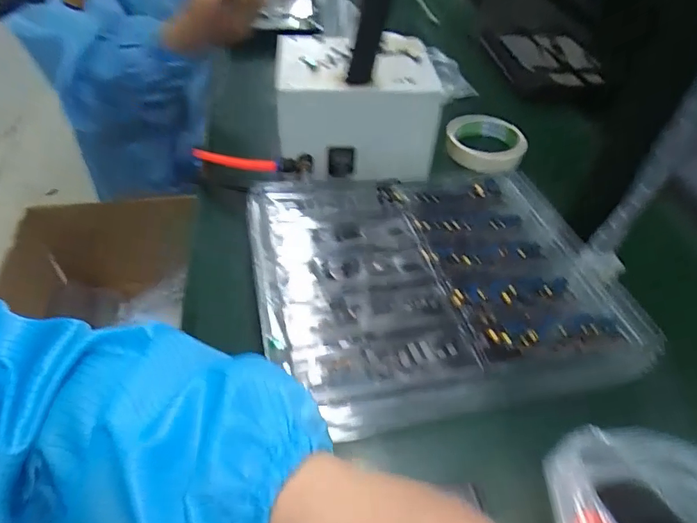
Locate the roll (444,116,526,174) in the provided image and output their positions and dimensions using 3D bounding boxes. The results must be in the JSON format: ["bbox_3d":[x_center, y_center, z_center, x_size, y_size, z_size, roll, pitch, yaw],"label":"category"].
[{"bbox_3d":[0.162,-0.142,0.537,0.090,0.026,0.088,3,47,-3],"label":"roll"}]

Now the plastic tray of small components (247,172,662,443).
[{"bbox_3d":[0.068,0.008,0.369,0.277,0.027,0.227,-6,50,-10],"label":"plastic tray of small components"}]

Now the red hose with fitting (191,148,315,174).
[{"bbox_3d":[-0.111,-0.110,0.485,0.163,0.016,0.027,10,47,21],"label":"red hose with fitting"}]

